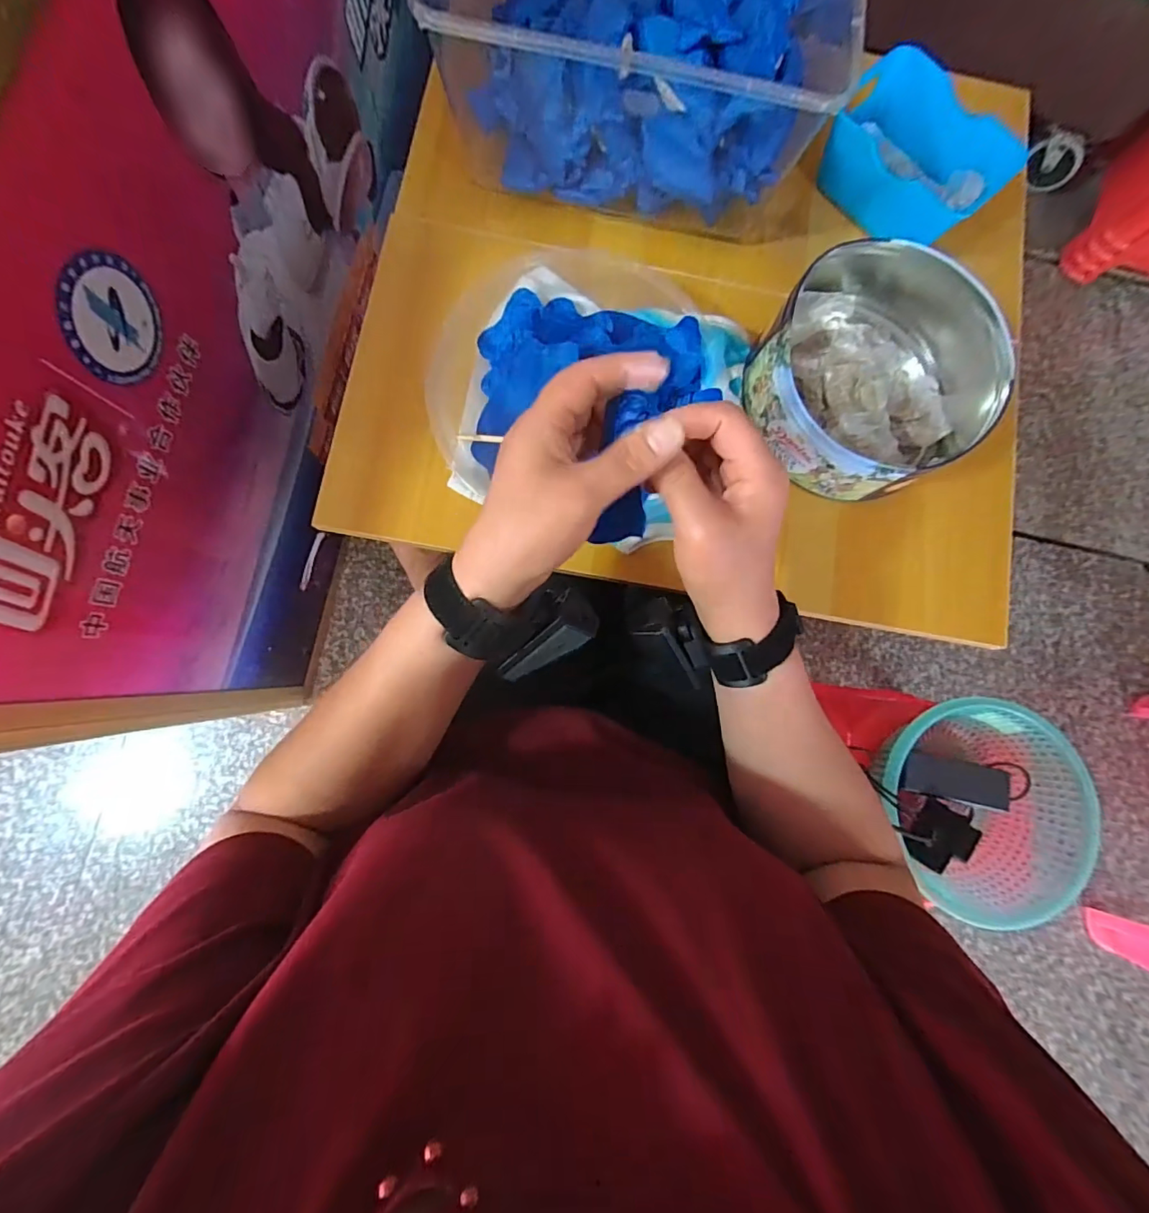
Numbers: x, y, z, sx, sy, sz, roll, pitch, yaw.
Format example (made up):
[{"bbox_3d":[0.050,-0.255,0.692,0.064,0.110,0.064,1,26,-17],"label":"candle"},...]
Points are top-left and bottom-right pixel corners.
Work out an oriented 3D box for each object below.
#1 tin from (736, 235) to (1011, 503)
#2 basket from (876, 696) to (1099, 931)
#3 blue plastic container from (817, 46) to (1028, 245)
[{"bbox_3d":[0.250,-0.196,0.439,0.197,0.069,0.189,-36,86,-8],"label":"tin"},{"bbox_3d":[0.467,0.236,0.617,0.220,0.089,0.256,-20,84,-7],"label":"basket"},{"bbox_3d":[0.300,-0.401,0.467,0.155,0.053,0.123,41,82,2],"label":"blue plastic container"}]

